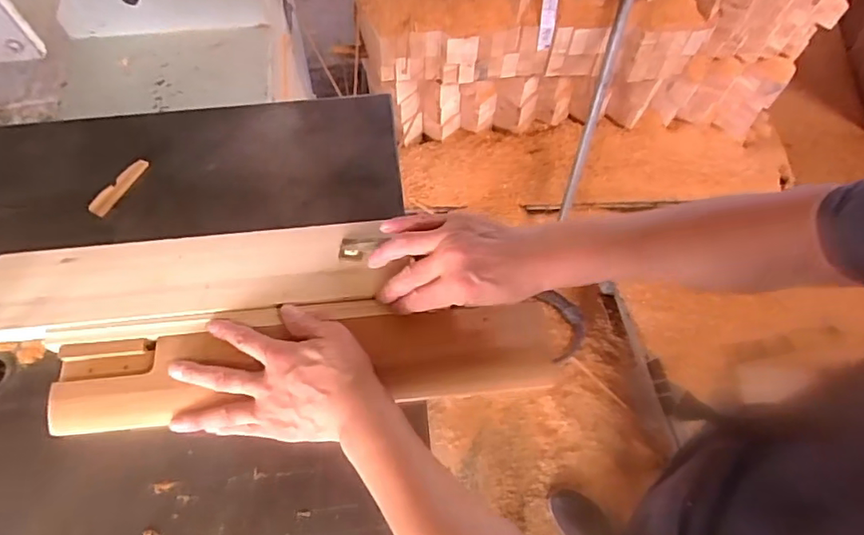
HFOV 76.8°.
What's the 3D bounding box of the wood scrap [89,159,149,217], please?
[{"bbox_3d":[-0.341,-0.089,0.594,0.021,0.008,0.077,28,67,13],"label":"wood scrap"}]

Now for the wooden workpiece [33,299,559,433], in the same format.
[{"bbox_3d":[-0.113,0.082,0.500,0.452,0.032,0.095,-3,64,-2],"label":"wooden workpiece"}]

